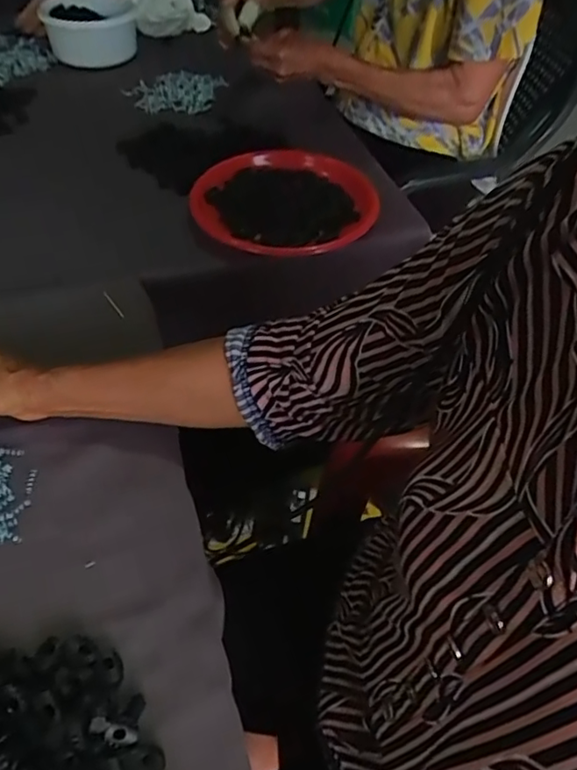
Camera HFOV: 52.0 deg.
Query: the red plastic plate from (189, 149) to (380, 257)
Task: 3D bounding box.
[{"bbox_3d":[-0.005,-0.225,0.733,0.216,0.044,0.216,1,49,-1],"label":"red plastic plate"}]

